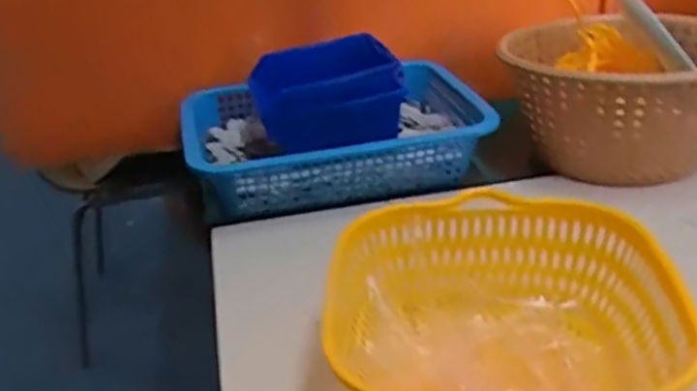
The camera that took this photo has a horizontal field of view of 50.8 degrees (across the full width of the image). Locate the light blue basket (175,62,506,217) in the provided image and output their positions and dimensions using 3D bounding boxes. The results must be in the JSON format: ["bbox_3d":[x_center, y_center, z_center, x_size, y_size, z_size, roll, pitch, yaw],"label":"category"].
[{"bbox_3d":[-0.014,-0.060,0.738,0.289,0.064,0.194,-9,28,-9],"label":"light blue basket"}]

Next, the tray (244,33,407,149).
[{"bbox_3d":[-0.021,-0.096,0.705,0.132,0.081,0.091,-8,28,-7],"label":"tray"}]

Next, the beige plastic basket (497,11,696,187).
[{"bbox_3d":[0.262,-0.097,0.711,0.220,0.107,0.207,11,31,27],"label":"beige plastic basket"}]

